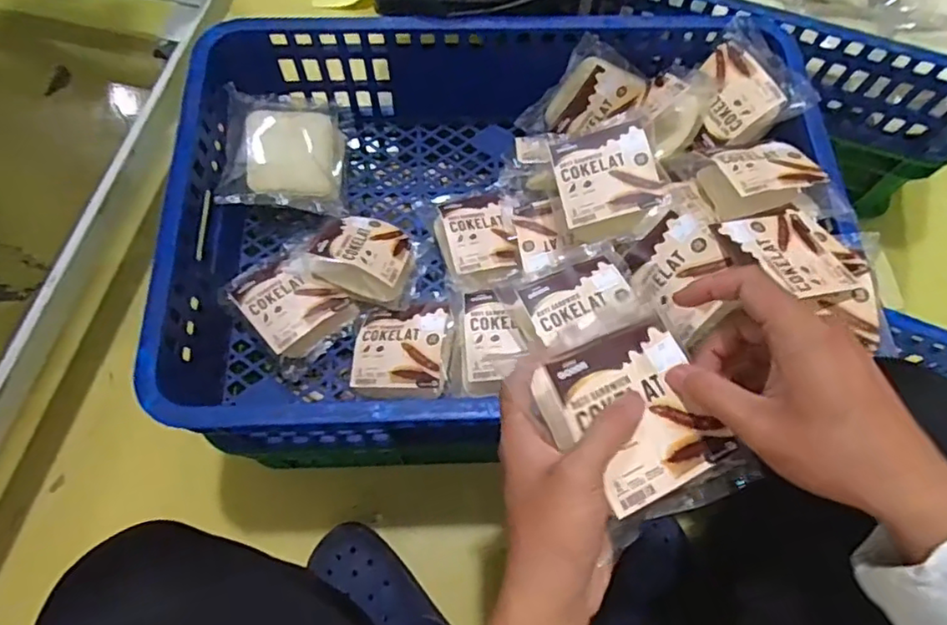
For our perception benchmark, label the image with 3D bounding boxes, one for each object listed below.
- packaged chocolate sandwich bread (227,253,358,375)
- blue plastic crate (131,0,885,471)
[{"bbox_3d":[-0.185,-0.011,0.605,0.086,0.033,0.107,-41,75,-17],"label":"packaged chocolate sandwich bread"},{"bbox_3d":[0.025,-0.104,0.601,0.604,0.183,0.415,-6,68,-5],"label":"blue plastic crate"}]

